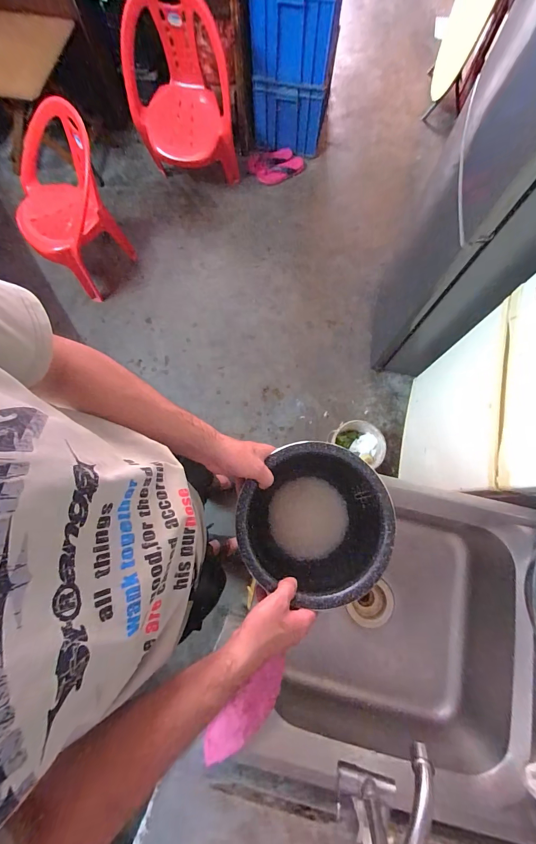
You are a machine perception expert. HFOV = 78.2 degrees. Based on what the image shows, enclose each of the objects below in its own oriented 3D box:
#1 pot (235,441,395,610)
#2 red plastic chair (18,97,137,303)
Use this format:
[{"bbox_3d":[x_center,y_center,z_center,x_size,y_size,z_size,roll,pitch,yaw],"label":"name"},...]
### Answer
[{"bbox_3d":[0.074,0.160,0.540,0.217,0.131,0.220,0,75,0],"label":"pot"},{"bbox_3d":[-0.852,-0.907,1.407,0.428,0.525,0.410,-42,79,-9],"label":"red plastic chair"}]

